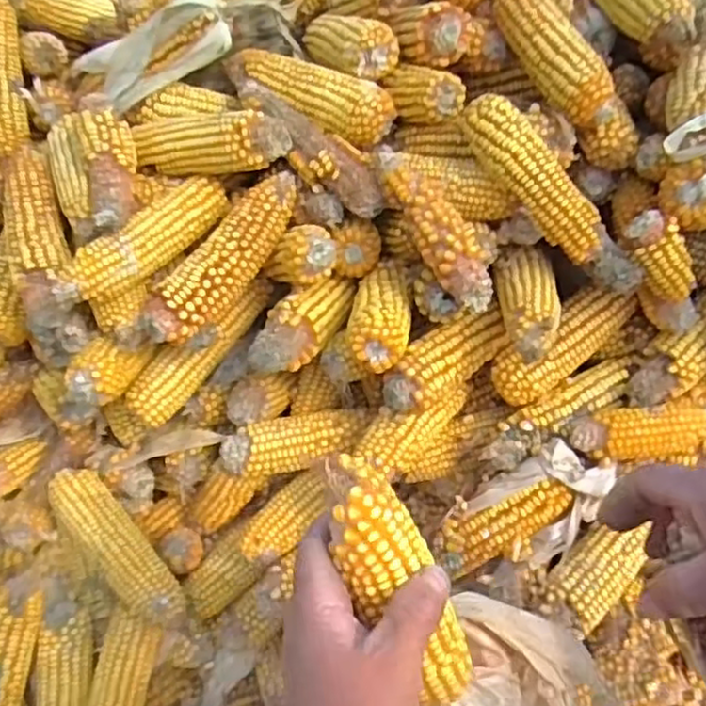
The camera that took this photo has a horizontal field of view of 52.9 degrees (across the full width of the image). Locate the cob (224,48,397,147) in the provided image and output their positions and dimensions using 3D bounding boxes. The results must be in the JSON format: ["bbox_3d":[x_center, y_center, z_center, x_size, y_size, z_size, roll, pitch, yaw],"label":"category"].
[{"bbox_3d":[-0.042,-0.231,0.622,0.160,0.042,0.043,27,51,14],"label":"cob"}]

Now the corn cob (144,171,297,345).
[{"bbox_3d":[-0.102,-0.080,0.579,0.041,0.041,0.179,25,68,31],"label":"corn cob"}]

